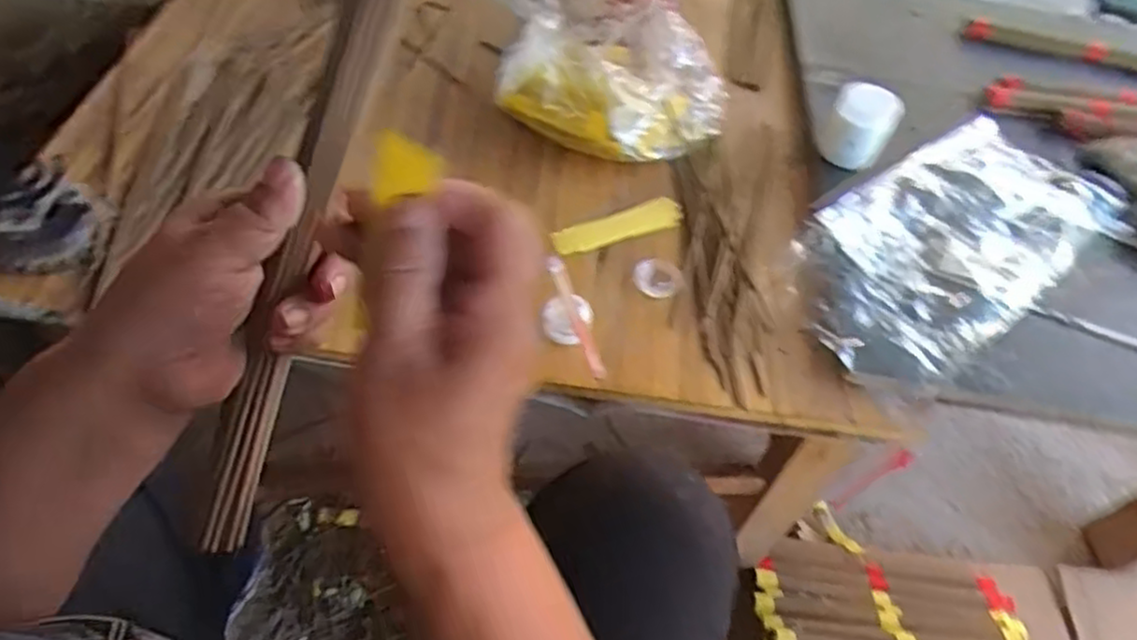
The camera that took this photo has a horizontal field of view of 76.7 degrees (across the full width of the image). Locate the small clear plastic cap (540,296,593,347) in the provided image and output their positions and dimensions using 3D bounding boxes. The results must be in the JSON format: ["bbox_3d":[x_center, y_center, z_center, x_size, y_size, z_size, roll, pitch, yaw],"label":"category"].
[{"bbox_3d":[-0.001,0.001,0.577,0.040,0.019,0.039,5,52,-6],"label":"small clear plastic cap"}]

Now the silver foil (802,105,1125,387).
[{"bbox_3d":[0.353,-0.076,0.662,0.369,0.035,0.172,-30,63,-29],"label":"silver foil"}]

